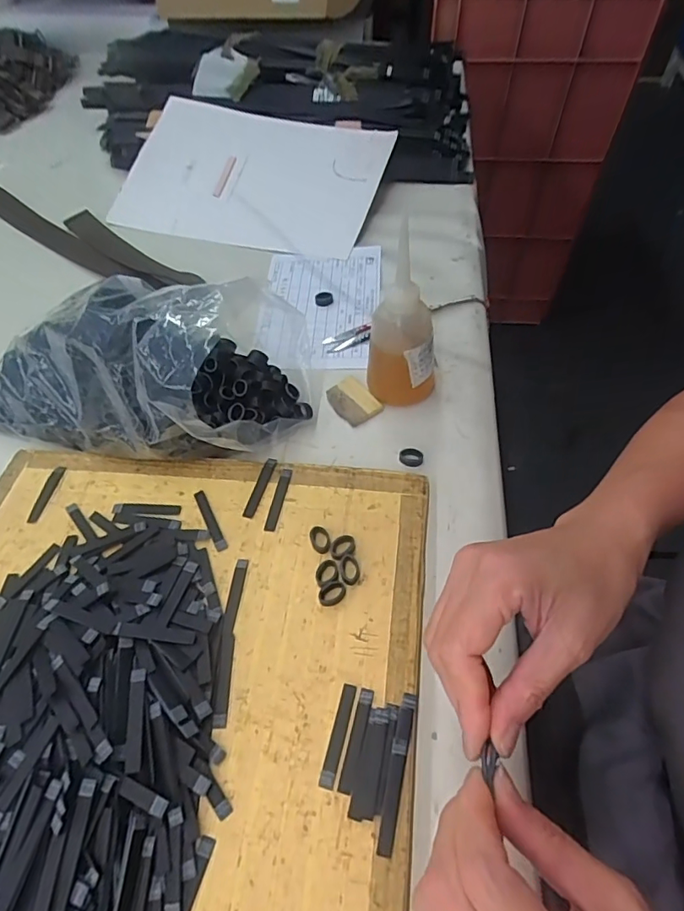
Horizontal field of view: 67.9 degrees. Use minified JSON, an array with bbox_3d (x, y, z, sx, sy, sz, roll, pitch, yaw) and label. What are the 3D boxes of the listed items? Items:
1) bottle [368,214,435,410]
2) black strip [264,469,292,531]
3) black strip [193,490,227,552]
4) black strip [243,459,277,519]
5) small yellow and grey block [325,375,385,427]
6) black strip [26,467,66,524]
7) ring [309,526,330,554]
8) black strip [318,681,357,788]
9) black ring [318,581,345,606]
[{"bbox_3d":[0.057,-0.109,0.455,0.060,0.153,0.058,8,55,9],"label":"bottle"},{"bbox_3d":[-0.054,0.036,0.430,0.009,0.004,0.058,8,55,9],"label":"black strip"},{"bbox_3d":[-0.110,0.053,0.422,0.009,0.004,0.060,-25,57,-14],"label":"black strip"},{"bbox_3d":[-0.071,0.027,0.436,0.010,0.005,0.057,14,56,13],"label":"black strip"},{"bbox_3d":[0.010,-0.054,0.504,0.037,0.009,0.055,-30,58,-17],"label":"small yellow and grey block"},{"bbox_3d":[-0.261,0.033,0.448,0.011,0.005,0.057,8,55,9],"label":"black strip"},{"bbox_3d":[-0.017,0.067,0.402,0.016,0.007,0.023,-24,57,-13],"label":"ring"},{"bbox_3d":[-0.002,0.180,0.328,0.009,0.004,0.060,11,56,11],"label":"black strip"},{"bbox_3d":[-0.007,0.104,0.379,0.021,0.009,0.014,-18,55,-9],"label":"black ring"}]

